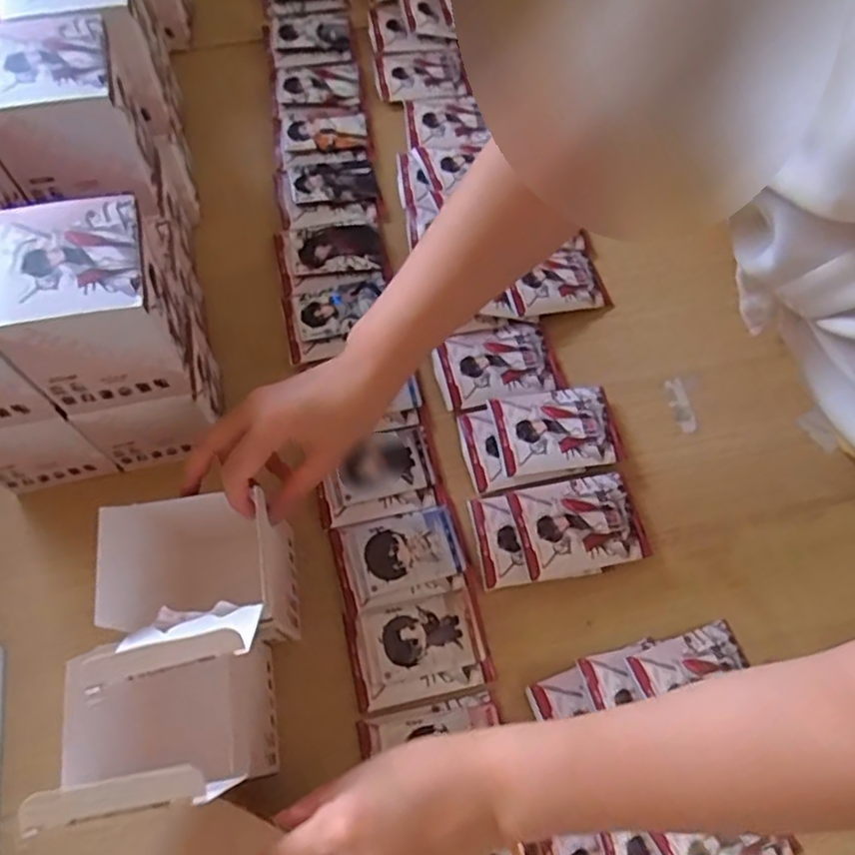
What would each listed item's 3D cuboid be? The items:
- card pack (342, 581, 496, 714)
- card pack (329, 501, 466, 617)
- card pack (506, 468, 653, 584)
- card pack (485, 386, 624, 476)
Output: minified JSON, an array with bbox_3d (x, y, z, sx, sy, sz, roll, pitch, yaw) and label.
[{"bbox_3d":[-0.007,0.160,0.501,0.100,0.011,0.070,-12,66,-8],"label":"card pack"},{"bbox_3d":[-0.022,0.094,0.530,0.094,0.010,0.064,-17,67,-10],"label":"card pack"},{"bbox_3d":[0.119,0.075,0.541,0.098,0.016,0.073,-11,66,-7],"label":"card pack"},{"bbox_3d":[0.109,-0.001,0.575,0.103,0.014,0.072,-9,65,-6],"label":"card pack"}]

